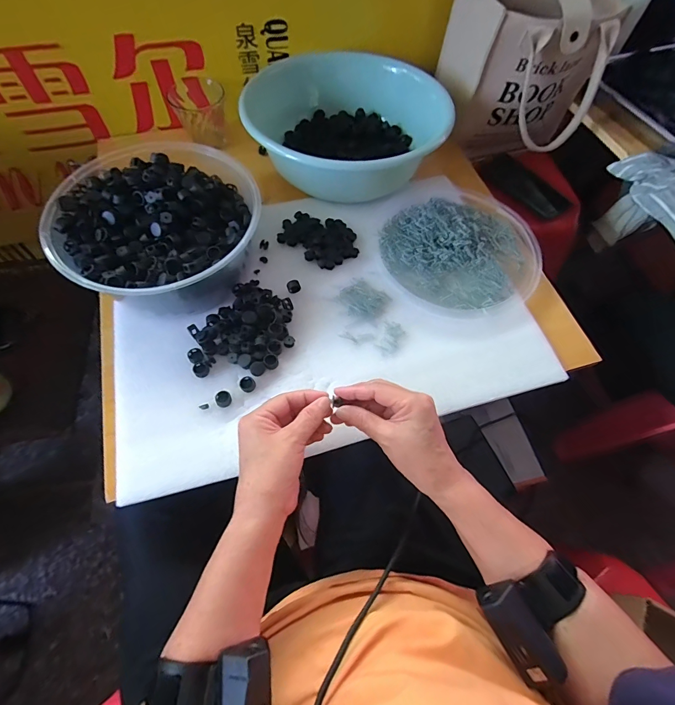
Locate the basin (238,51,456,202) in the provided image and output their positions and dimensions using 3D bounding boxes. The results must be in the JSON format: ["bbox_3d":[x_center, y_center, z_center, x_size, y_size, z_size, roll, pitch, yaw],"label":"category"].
[{"bbox_3d":[0.010,-0.363,0.586,0.277,0.099,0.236,-21,66,-13],"label":"basin"}]

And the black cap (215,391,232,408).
[{"bbox_3d":[-0.135,0.055,0.435,0.017,0.007,0.018,1,63,-3],"label":"black cap"}]

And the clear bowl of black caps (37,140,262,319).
[{"bbox_3d":[-0.232,-0.156,0.487,0.242,0.083,0.226,1,63,-3],"label":"clear bowl of black caps"}]

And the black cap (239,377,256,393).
[{"bbox_3d":[-0.109,0.038,0.449,0.019,0.008,0.017,31,66,11],"label":"black cap"}]

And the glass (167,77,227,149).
[{"bbox_3d":[-0.236,-0.412,0.642,0.081,0.084,0.085,-23,67,-14],"label":"glass"}]

